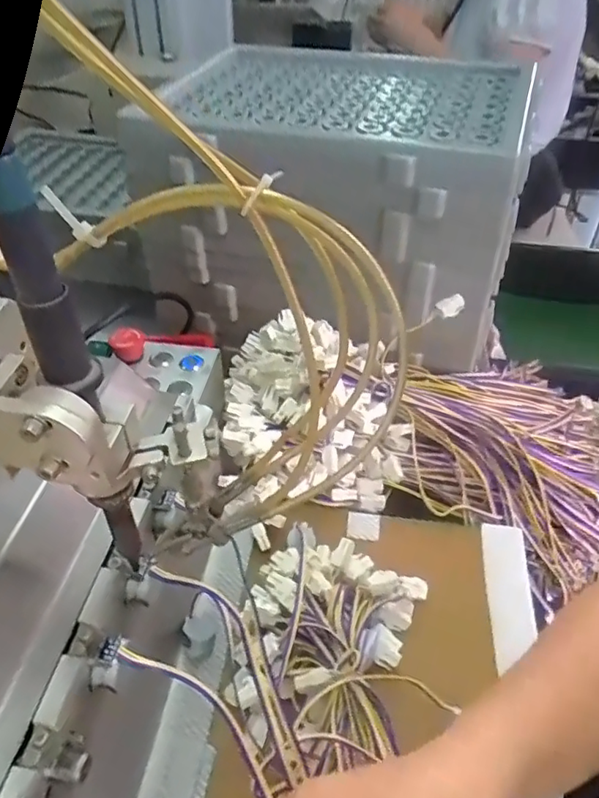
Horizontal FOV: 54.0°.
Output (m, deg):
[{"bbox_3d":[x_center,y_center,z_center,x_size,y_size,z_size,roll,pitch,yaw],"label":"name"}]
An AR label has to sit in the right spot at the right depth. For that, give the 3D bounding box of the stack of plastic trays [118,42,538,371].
[{"bbox_3d":[0.043,-0.228,0.691,0.403,0.240,0.272,17,45,16],"label":"stack of plastic trays"}]

